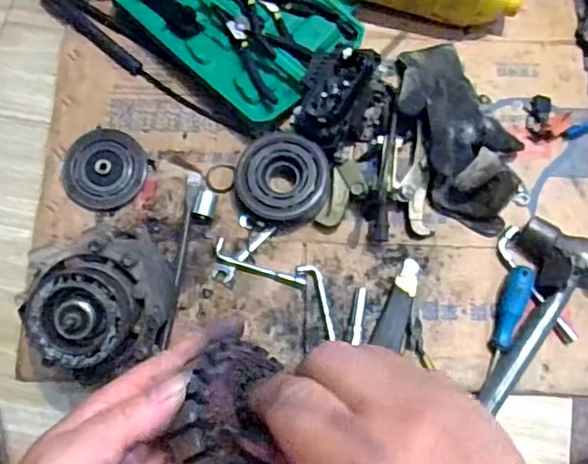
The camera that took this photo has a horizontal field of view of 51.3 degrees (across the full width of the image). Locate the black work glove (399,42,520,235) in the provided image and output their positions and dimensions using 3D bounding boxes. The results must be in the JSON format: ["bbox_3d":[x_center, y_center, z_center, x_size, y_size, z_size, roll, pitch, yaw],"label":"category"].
[{"bbox_3d":[0.201,-0.125,0.751,0.119,0.060,0.248,-21,73,-6],"label":"black work glove"}]

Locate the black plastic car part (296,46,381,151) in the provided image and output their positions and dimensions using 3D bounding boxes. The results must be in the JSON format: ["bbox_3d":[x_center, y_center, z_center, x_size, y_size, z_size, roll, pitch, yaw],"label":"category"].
[{"bbox_3d":[0.048,-0.169,0.751,0.082,0.064,0.125,23,74,8],"label":"black plastic car part"}]

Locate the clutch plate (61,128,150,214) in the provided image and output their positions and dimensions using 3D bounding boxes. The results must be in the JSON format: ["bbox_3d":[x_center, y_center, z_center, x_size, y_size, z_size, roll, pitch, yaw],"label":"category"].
[{"bbox_3d":[-0.239,-0.079,0.774,0.103,0.015,0.104,0,72,1],"label":"clutch plate"}]

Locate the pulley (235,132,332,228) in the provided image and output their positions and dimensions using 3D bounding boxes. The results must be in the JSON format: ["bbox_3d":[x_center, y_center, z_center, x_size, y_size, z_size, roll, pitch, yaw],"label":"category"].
[{"bbox_3d":[-0.016,-0.063,0.745,0.108,0.040,0.105,25,74,8],"label":"pulley"}]

